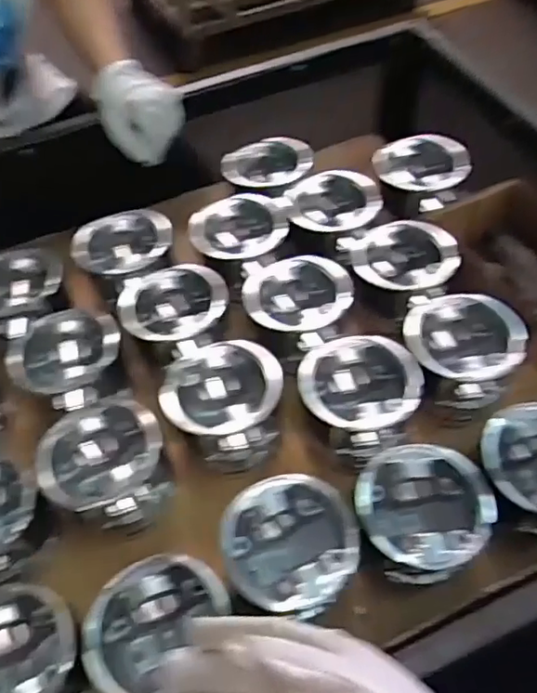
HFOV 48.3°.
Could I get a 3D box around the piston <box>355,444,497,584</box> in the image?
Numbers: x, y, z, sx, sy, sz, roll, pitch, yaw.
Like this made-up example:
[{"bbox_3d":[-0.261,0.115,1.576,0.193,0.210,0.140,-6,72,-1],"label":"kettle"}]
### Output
[{"bbox_3d":[0.138,0.153,0.552,0.106,0.078,0.108,-2,54,2],"label":"piston"}]

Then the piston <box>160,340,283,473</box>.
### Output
[{"bbox_3d":[-0.045,0.070,0.642,0.115,0.101,0.111,-4,53,1],"label":"piston"}]

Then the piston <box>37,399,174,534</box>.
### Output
[{"bbox_3d":[-0.158,0.118,0.604,0.112,0.081,0.105,-2,54,2],"label":"piston"}]

